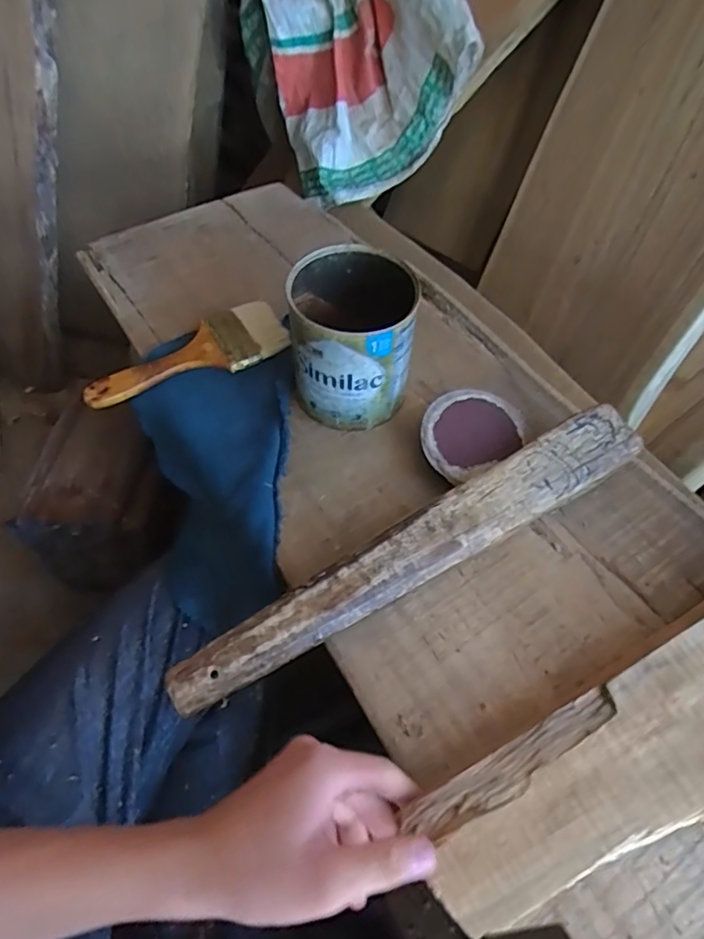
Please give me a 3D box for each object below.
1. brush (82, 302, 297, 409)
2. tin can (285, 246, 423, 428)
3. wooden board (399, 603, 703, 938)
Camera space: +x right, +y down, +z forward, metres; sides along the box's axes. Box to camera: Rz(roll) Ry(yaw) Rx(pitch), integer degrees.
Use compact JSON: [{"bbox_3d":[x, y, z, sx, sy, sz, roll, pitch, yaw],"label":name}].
[{"bbox_3d":[-0.151,-0.105,0.518,0.184,0.021,0.069,-26,60,-19],"label":"brush"},{"bbox_3d":[-0.003,-0.106,0.472,0.093,0.112,0.102,-8,55,-8],"label":"tin can"},{"bbox_3d":[0.206,0.147,0.333,0.353,0.022,0.105,-23,61,-12],"label":"wooden board"}]

